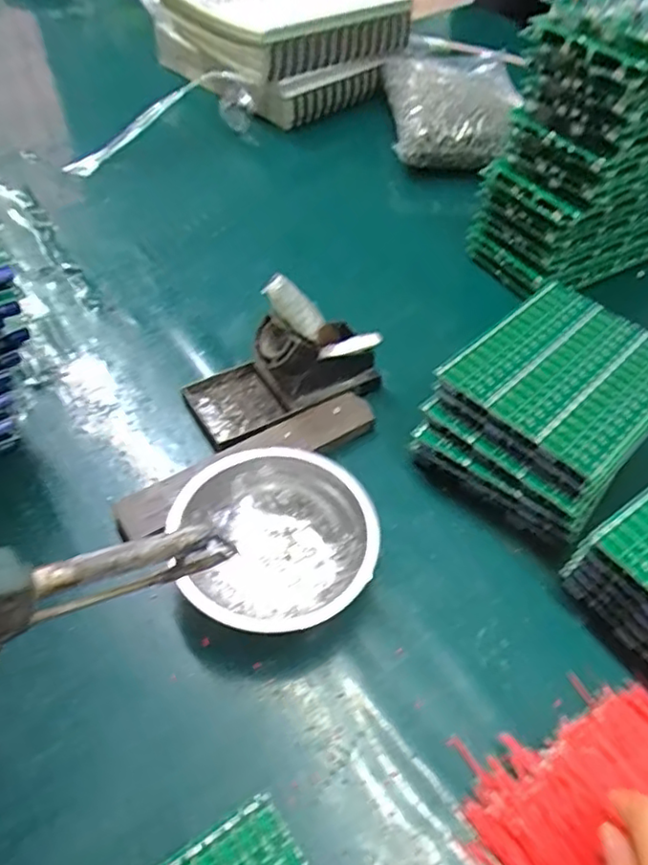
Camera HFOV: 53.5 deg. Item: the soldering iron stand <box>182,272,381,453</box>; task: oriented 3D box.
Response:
[{"bbox_3d":[-0.031,-0.059,0.498,0.151,0.084,0.072,-21,52,-21],"label":"soldering iron stand"}]

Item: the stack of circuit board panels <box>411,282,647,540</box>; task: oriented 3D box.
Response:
[{"bbox_3d":[0.167,-0.017,0.468,0.131,0.075,0.164,36,55,26],"label":"stack of circuit board panels"}]

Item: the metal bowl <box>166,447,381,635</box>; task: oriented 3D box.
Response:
[{"bbox_3d":[-0.033,0.070,0.413,0.122,0.045,0.124,2,47,-2],"label":"metal bowl"}]

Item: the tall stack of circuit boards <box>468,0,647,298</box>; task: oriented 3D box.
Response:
[{"bbox_3d":[0.271,-0.269,0.584,0.223,0.222,0.109,-23,53,-23],"label":"tall stack of circuit boards"}]

